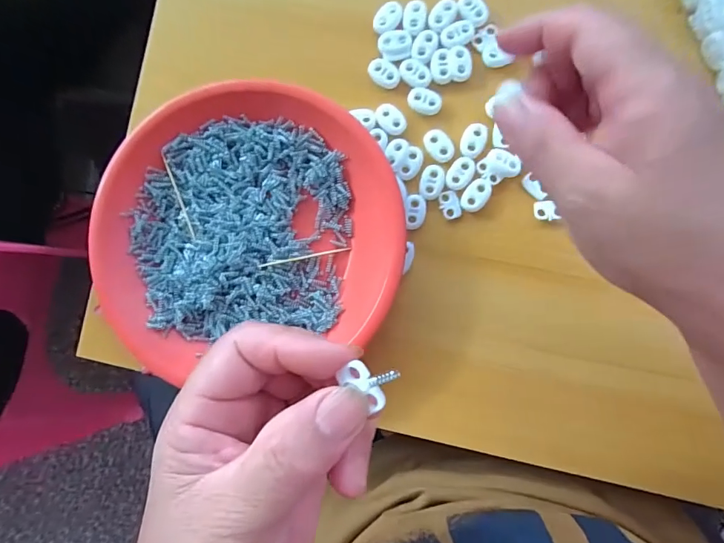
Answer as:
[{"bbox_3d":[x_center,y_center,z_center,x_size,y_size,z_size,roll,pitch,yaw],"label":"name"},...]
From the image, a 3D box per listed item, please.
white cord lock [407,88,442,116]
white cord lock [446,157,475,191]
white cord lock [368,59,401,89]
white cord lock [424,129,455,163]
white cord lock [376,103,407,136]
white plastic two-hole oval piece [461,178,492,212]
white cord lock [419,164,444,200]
[{"bbox_3d":[0.041,-0.112,0.277,0.023,0.004,0.017,35,89,5],"label":"white cord lock"},{"bbox_3d":[0.063,-0.064,0.273,0.015,0.004,0.023,30,89,5],"label":"white cord lock"},{"bbox_3d":[0.015,-0.131,0.282,0.022,0.004,0.016,38,89,5],"label":"white cord lock"},{"bbox_3d":[0.050,-0.082,0.275,0.015,0.004,0.023,-38,85,1],"label":"white cord lock"},{"bbox_3d":[0.019,-0.100,0.279,0.022,0.004,0.016,39,90,6],"label":"white cord lock"},{"bbox_3d":[0.073,-0.049,0.272,0.016,0.004,0.022,31,89,5],"label":"white plastic two-hole oval piece"},{"bbox_3d":[0.045,-0.058,0.274,0.014,0.004,0.023,13,87,5],"label":"white cord lock"}]

